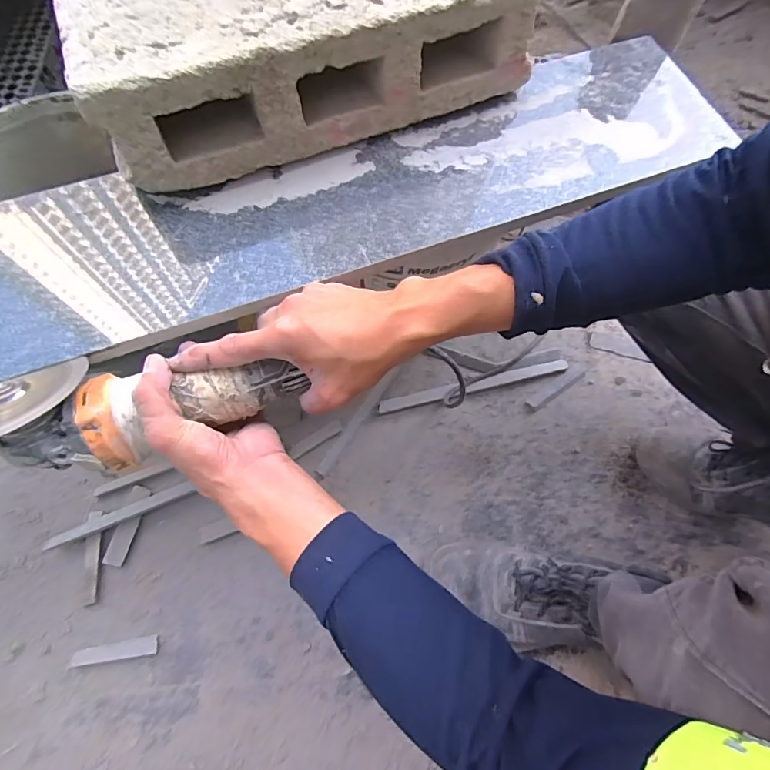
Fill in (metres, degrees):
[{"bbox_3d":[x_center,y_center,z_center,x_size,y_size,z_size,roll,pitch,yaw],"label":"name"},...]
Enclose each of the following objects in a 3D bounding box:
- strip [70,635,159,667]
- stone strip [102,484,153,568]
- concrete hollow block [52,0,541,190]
[{"bbox_3d":[-0.342,0.337,0.563,0.103,0.004,0.021,-7,67,-5],"label":"strip"},{"bbox_3d":[-0.356,0.194,0.616,0.028,0.010,0.105,12,67,3],"label":"stone strip"},{"bbox_3d":[-0.079,-0.329,0.419,0.385,0.105,0.206,-23,71,-9],"label":"concrete hollow block"}]

